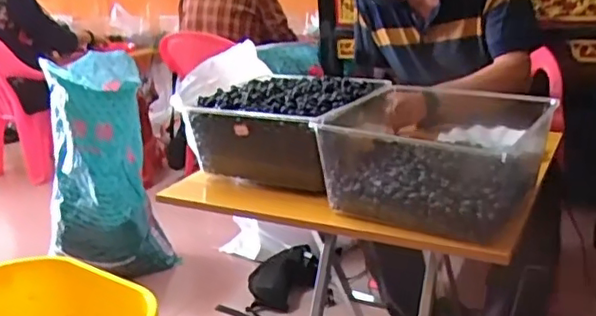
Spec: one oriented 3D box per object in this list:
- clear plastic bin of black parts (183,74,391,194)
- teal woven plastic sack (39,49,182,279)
[{"bbox_3d":[0.002,-0.048,1.100,0.288,0.155,0.291,10,23,37],"label":"clear plastic bin of black parts"},{"bbox_3d":[-0.564,0.049,1.725,0.328,0.618,0.287,-11,19,-19],"label":"teal woven plastic sack"}]

